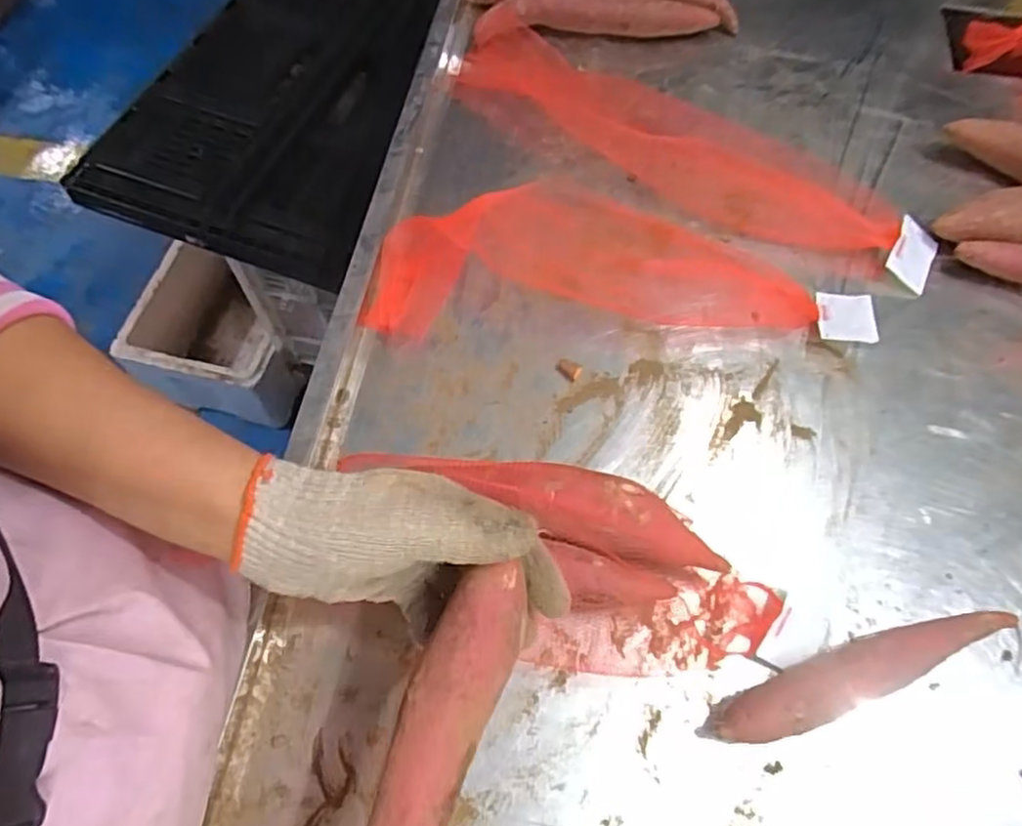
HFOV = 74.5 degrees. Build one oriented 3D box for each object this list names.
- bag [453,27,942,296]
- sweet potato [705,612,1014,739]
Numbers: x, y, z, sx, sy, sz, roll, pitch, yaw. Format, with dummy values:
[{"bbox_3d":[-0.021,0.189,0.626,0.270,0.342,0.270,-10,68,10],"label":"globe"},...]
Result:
[{"bbox_3d":[0.143,-0.225,0.574,0.430,0.019,0.100,32,68,15],"label":"bag"},{"bbox_3d":[0.201,0.147,0.383,0.183,0.035,0.029,-19,65,-10],"label":"sweet potato"}]

